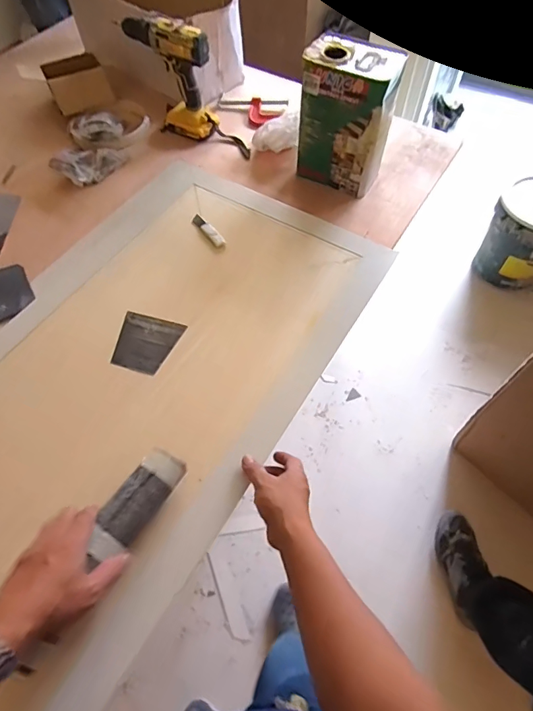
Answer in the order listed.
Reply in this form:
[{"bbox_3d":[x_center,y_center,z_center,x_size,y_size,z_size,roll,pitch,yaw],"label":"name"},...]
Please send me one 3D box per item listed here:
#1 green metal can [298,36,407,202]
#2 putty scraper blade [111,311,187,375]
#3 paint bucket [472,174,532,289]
[{"bbox_3d":[0.150,-0.443,0.821,0.157,0.231,0.108,25,63,15],"label":"green metal can"},{"bbox_3d":[-0.190,-0.020,0.684,0.092,0.010,0.099,17,61,6],"label":"putty scraper blade"},{"bbox_3d":[0.991,-0.463,1.623,0.298,0.312,0.285,-40,66,-21],"label":"paint bucket"}]

